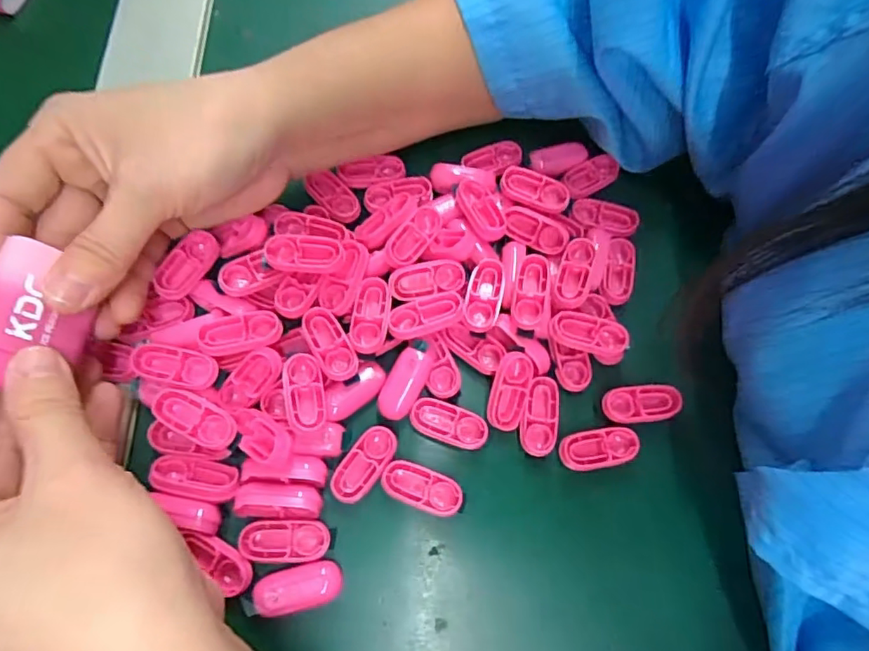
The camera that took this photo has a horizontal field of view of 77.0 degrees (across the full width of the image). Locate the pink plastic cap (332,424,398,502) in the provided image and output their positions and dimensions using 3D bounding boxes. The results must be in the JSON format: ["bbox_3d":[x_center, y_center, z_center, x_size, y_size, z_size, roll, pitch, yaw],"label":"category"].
[{"bbox_3d":[-0.029,0.057,0.226,0.017,0.004,0.034,31,71,8],"label":"pink plastic cap"}]

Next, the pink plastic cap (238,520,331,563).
[{"bbox_3d":[-0.059,0.085,0.216,0.033,0.006,0.015,0,70,-3],"label":"pink plastic cap"}]

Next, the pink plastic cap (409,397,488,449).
[{"bbox_3d":[0.006,0.042,0.234,0.034,0.004,0.016,22,70,5],"label":"pink plastic cap"}]

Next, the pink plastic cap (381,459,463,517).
[{"bbox_3d":[-0.005,0.067,0.226,0.034,0.004,0.017,21,70,5],"label":"pink plastic cap"}]

